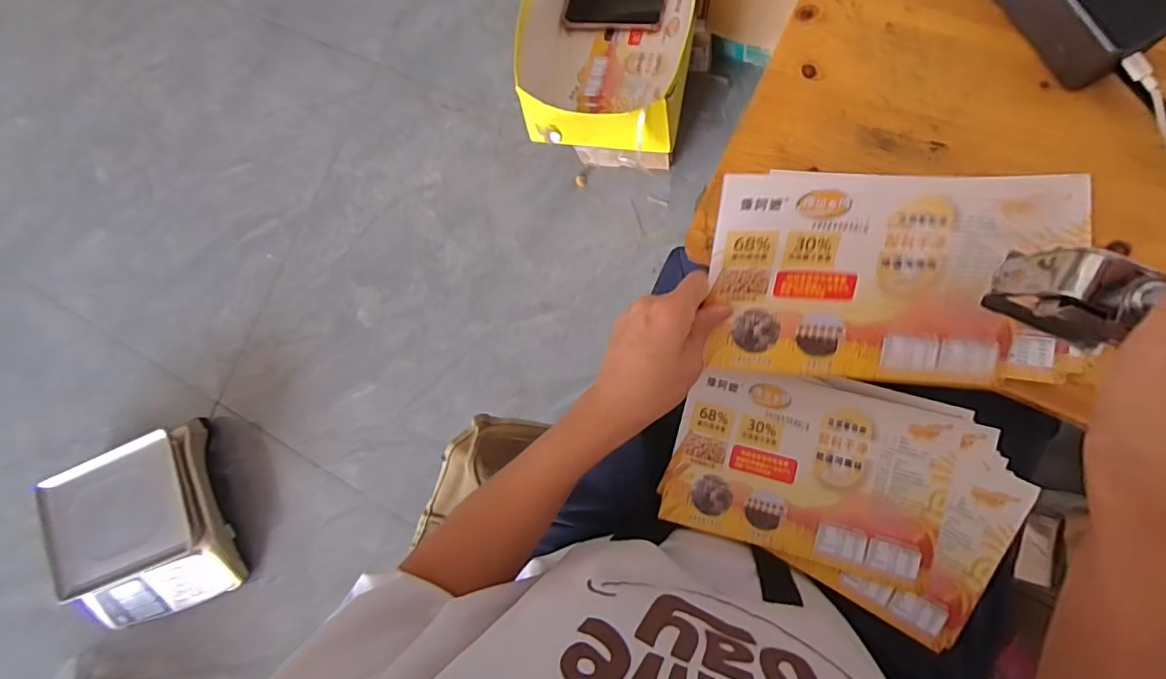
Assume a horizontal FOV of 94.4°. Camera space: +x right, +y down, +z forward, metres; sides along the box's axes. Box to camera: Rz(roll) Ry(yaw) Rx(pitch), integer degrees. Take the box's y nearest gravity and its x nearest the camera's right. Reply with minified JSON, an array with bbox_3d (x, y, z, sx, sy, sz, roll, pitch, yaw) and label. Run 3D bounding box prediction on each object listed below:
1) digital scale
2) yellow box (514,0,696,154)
[{"bbox_3d":[-0.907,0.390,1.107,0.373,0.148,0.363,-18,81,10],"label":"digital scale"},{"bbox_3d":[0.028,-0.449,0.799,0.258,0.132,0.357,6,86,13],"label":"yellow box"}]

